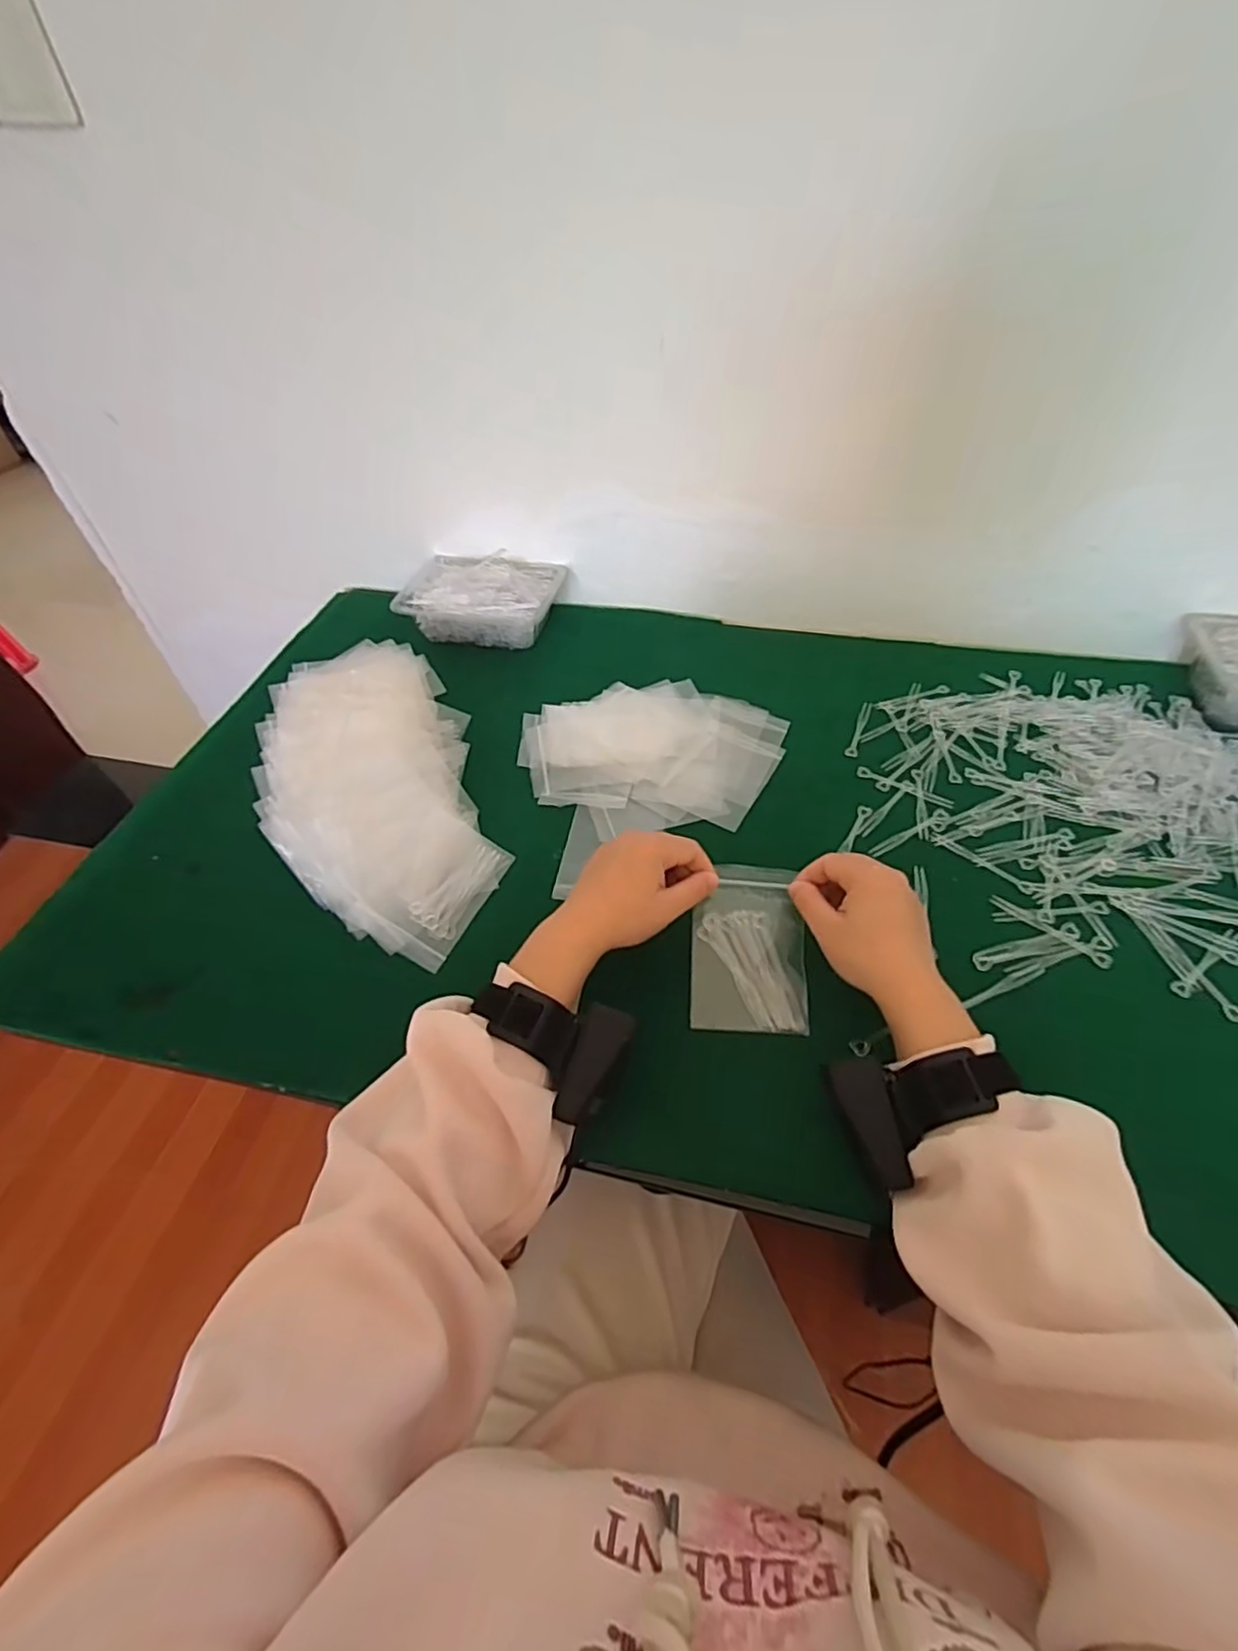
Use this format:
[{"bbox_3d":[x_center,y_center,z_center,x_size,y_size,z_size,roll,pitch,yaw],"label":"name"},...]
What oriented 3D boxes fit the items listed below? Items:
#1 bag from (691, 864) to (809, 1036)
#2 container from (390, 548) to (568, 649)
[{"bbox_3d":[0.095,0.088,0.481,0.081,0.008,0.117,4,68,2],"label":"bag"},{"bbox_3d":[-0.161,-0.269,0.789,0.181,0.059,0.113,8,50,10],"label":"container"}]

